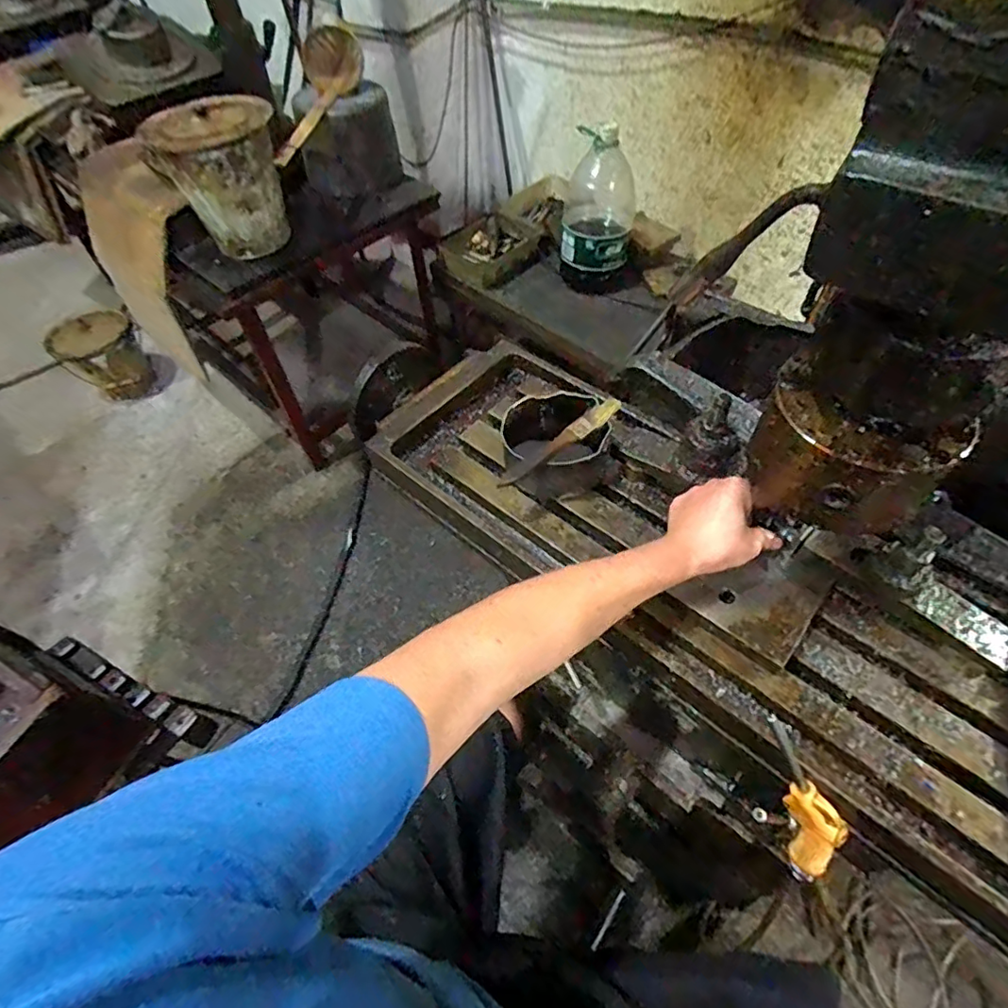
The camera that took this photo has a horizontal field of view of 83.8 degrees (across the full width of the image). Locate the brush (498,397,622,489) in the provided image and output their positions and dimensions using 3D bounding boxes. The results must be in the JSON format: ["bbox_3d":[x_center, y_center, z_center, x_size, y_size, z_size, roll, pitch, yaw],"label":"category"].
[{"bbox_3d":[0.054,-0.061,0.546,0.149,0.015,0.020,-34,60,-19],"label":"brush"}]

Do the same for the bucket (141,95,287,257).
[{"bbox_3d":[-0.585,-0.686,1.186,0.240,0.262,0.240,-21,57,-12],"label":"bucket"}]

